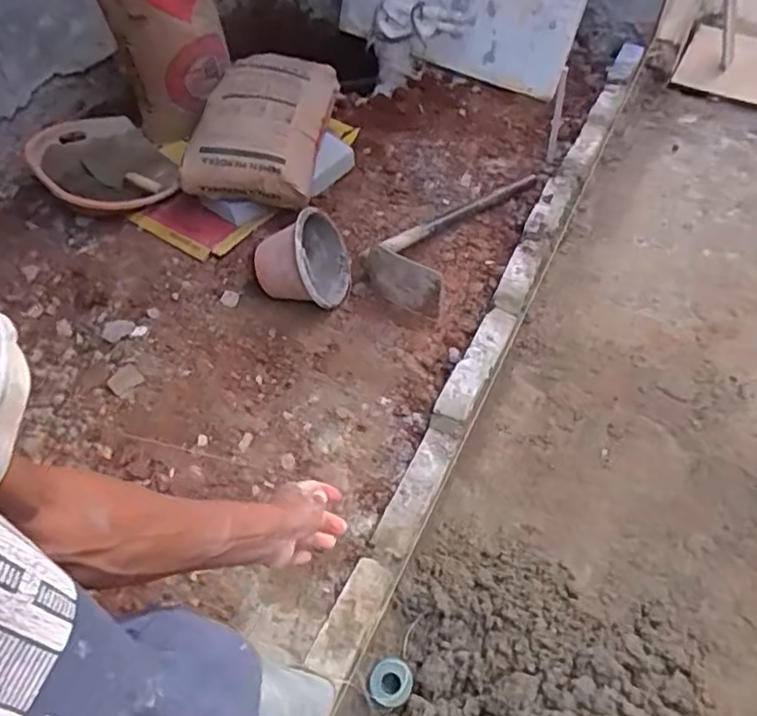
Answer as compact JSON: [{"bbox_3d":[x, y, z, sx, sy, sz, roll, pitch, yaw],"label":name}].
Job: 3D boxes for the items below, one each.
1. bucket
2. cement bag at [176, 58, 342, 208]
[{"bbox_3d":[-0.193,-0.255,1.608,0.249,0.220,0.230,-2,56,3],"label":"bucket"},{"bbox_3d":[-0.317,-0.656,1.751,0.329,0.192,0.486,8,55,10],"label":"cement bag"}]

